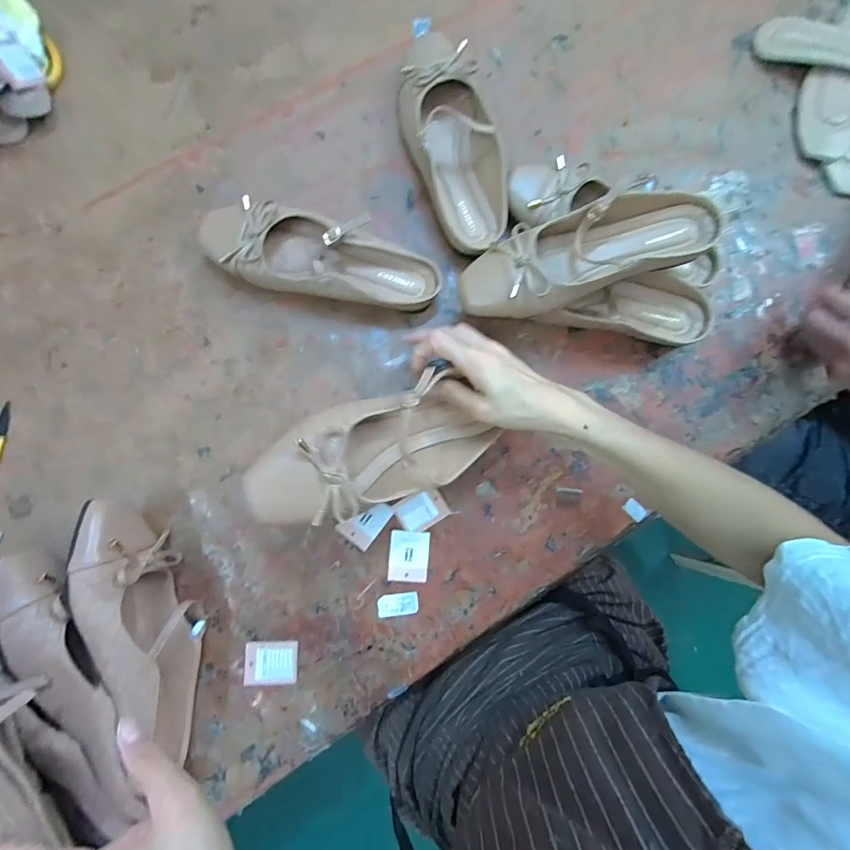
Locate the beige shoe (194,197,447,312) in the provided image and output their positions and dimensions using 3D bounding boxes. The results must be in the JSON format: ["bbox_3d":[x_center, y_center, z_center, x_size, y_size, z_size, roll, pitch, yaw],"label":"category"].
[{"bbox_3d":[-0.103,-0.171,0.425,0.236,0.045,0.087,11,84,-2],"label":"beige shoe"}]

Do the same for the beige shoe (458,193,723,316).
[{"bbox_3d":[0.155,-0.163,0.387,0.243,0.056,0.081,-19,86,-5],"label":"beige shoe"}]

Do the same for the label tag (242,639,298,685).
[{"bbox_3d":[-0.151,0.234,0.404,0.051,0.004,0.039,-2,85,-4],"label":"label tag"}]

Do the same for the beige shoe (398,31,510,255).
[{"bbox_3d":[0.029,-0.308,0.445,0.101,0.052,0.255,-17,86,-5],"label":"beige shoe"}]

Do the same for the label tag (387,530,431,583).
[{"bbox_3d":[-0.016,0.135,0.421,0.040,0.004,0.051,5,84,-3],"label":"label tag"}]

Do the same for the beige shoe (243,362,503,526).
[{"bbox_3d":[-0.033,0.018,0.341,0.195,0.061,0.092,-14,85,-32],"label":"beige shoe"}]

